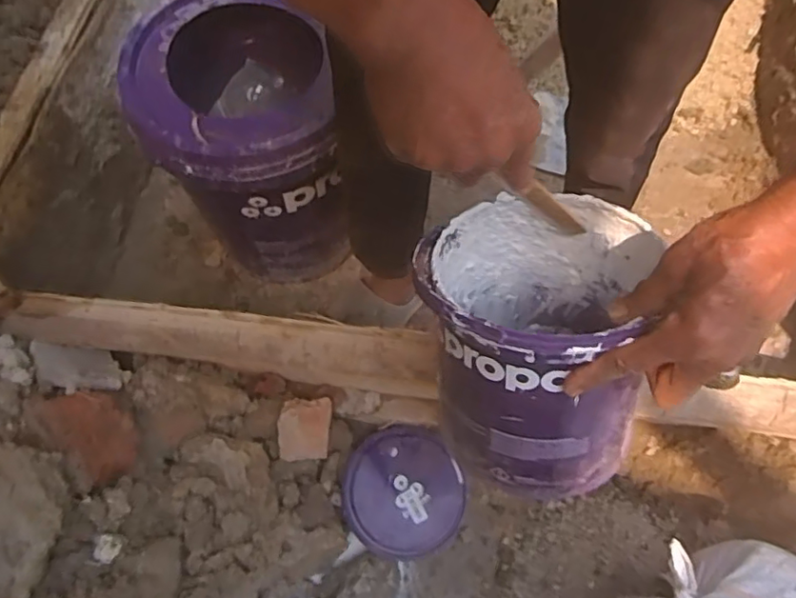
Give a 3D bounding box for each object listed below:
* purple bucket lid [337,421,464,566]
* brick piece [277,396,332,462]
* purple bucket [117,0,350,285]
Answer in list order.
[{"bbox_3d":[0.009,0.272,0.830,0.172,0.025,0.168,5,66,-11],"label":"purple bucket lid"},{"bbox_3d":[-0.126,0.170,0.772,0.068,0.051,0.081,-1,66,3],"label":"brick piece"},{"bbox_3d":[-0.200,-0.225,0.879,0.252,0.354,0.317,-11,65,-1],"label":"purple bucket"}]

